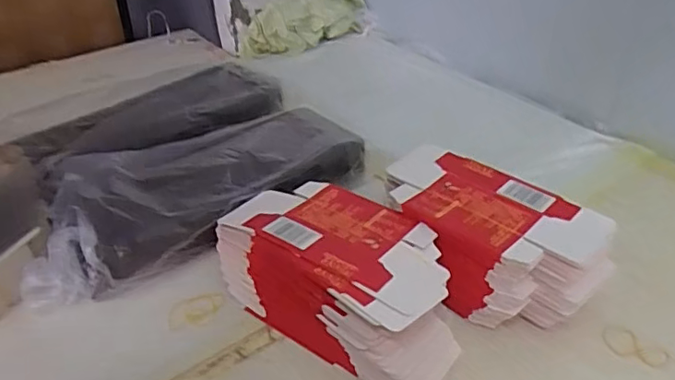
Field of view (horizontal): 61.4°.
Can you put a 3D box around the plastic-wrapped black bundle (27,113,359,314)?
[{"bbox_3d":[-0.132,-0.001,0.561,0.330,0.090,0.143,-22,40,-25],"label":"plastic-wrapped black bundle"}]

